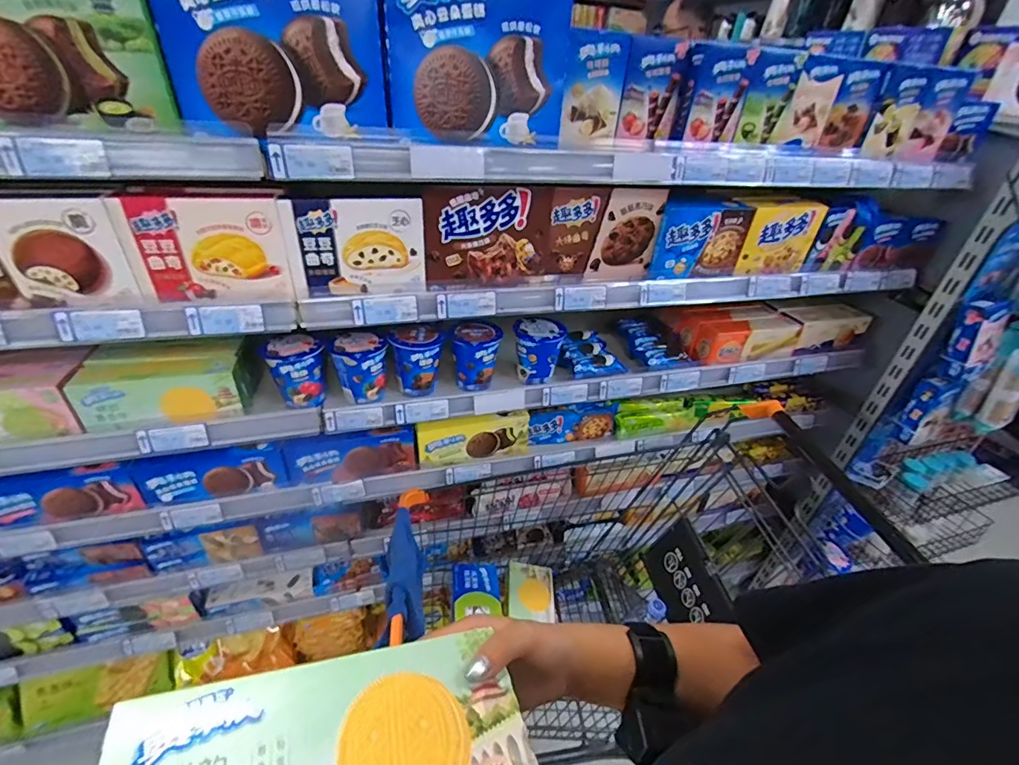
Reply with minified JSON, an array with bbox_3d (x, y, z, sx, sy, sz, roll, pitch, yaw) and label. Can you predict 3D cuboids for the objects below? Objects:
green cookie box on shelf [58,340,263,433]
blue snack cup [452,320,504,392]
[{"bbox_3d":[-0.537,-0.005,0.735,0.220,0.099,0.114,-4,35,-16],"label":"green cookie box on shelf"},{"bbox_3d":[-0.062,-0.046,0.862,0.082,0.107,0.077,5,34,-3],"label":"blue snack cup"}]

